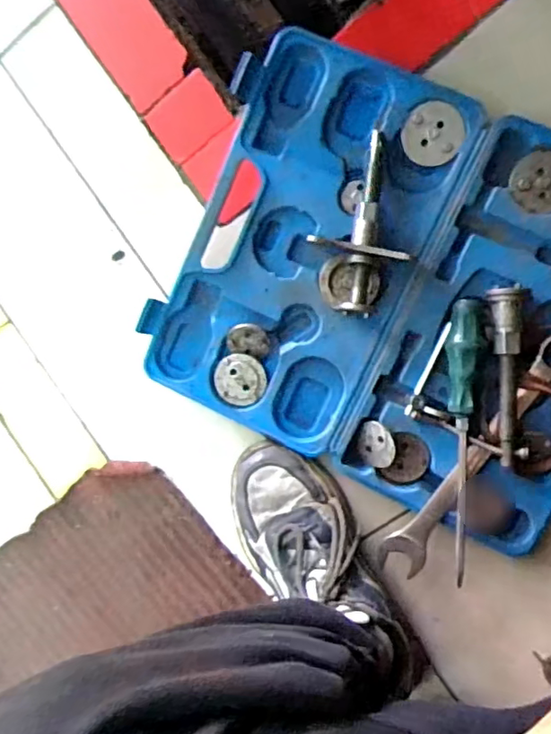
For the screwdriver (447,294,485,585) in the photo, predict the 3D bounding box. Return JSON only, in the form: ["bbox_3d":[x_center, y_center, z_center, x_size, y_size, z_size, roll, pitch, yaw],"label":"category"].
[{"bbox_3d":[0.164,0.065,0.506,0.028,0.029,0.246,1,95,8],"label":"screwdriver"}]

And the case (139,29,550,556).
[{"bbox_3d":[0.118,-0.064,0.513,0.415,0.039,0.346,25,98,5],"label":"case"}]

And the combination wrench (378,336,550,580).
[{"bbox_3d":[0.178,0.080,0.513,0.041,0.020,0.255,34,99,3],"label":"combination wrench"}]

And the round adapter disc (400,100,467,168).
[{"bbox_3d":[0.137,-0.202,0.500,0.052,0.005,0.052,1,95,8],"label":"round adapter disc"}]

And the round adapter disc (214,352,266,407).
[{"bbox_3d":[-0.034,0.013,0.553,0.048,0.008,0.050,-1,95,8],"label":"round adapter disc"}]

